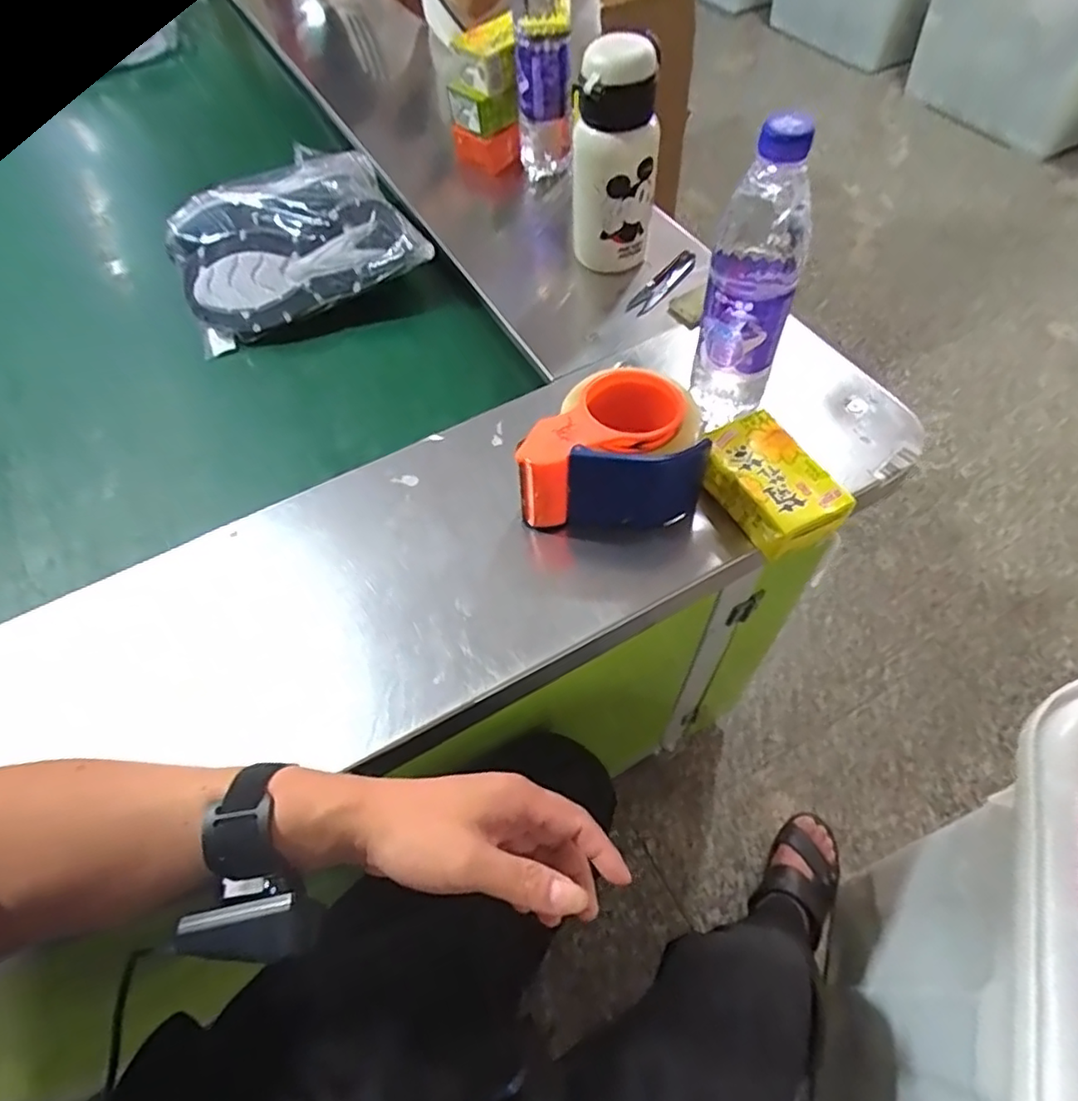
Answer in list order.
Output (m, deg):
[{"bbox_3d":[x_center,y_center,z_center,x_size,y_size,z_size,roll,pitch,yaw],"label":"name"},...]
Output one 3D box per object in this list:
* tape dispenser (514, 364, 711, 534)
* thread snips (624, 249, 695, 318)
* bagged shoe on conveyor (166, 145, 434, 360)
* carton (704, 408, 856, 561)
[{"bbox_3d":[0.056,-0.081,0.497,0.137,0.074,0.111,-1,58,3],"label":"tape dispenser"},{"bbox_3d":[0.127,-0.277,0.658,0.024,0.014,0.100,33,66,22],"label":"thread snips"},{"bbox_3d":[-0.264,-0.332,0.674,0.237,0.081,0.184,-25,60,-11],"label":"bagged shoe on conveyor"},{"bbox_3d":[0.170,-0.049,0.481,0.068,0.040,0.108,-25,60,-11],"label":"carton"}]

